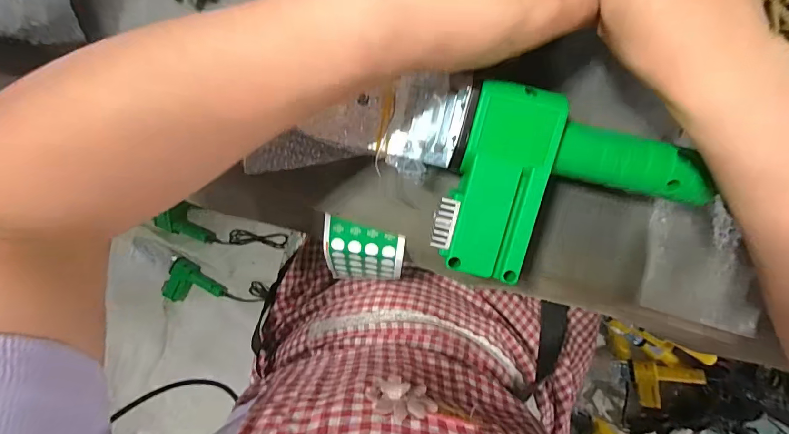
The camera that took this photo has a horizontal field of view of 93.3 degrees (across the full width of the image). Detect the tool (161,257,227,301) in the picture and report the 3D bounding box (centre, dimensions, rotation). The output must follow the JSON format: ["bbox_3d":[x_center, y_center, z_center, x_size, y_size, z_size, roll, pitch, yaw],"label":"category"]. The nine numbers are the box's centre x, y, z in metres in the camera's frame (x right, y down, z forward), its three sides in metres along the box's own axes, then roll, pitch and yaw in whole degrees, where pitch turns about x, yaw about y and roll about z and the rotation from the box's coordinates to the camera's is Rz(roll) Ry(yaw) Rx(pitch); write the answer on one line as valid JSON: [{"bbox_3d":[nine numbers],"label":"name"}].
[{"bbox_3d":[-0.577,0.200,1.063,0.160,0.062,0.106,34,98,-3],"label":"tool"}]

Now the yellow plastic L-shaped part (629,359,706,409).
[{"bbox_3d":[0.707,0.431,0.975,0.152,0.055,0.130,-4,93,16],"label":"yellow plastic L-shaped part"}]

